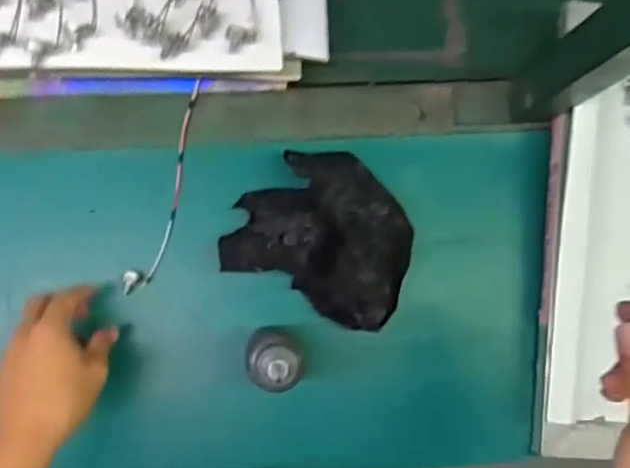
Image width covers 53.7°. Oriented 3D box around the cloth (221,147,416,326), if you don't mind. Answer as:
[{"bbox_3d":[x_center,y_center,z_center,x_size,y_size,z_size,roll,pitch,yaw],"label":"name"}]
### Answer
[{"bbox_3d":[0.014,-0.003,0.549,0.155,0.061,0.134,27,84,-4],"label":"cloth"}]

